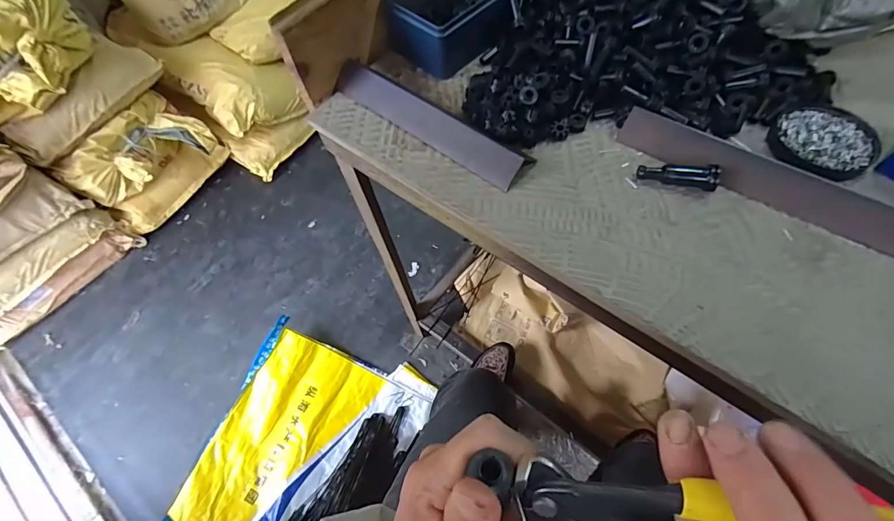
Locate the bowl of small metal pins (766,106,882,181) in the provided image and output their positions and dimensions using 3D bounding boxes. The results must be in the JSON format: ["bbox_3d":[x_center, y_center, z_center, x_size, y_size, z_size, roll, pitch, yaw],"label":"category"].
[{"bbox_3d":[0.356,-0.111,0.393,0.083,0.015,0.075,-5,60,0],"label":"bowl of small metal pins"}]

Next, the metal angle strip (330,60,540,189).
[{"bbox_3d":[-0.021,-0.148,0.428,0.231,0.022,0.044,36,68,21],"label":"metal angle strip"}]

